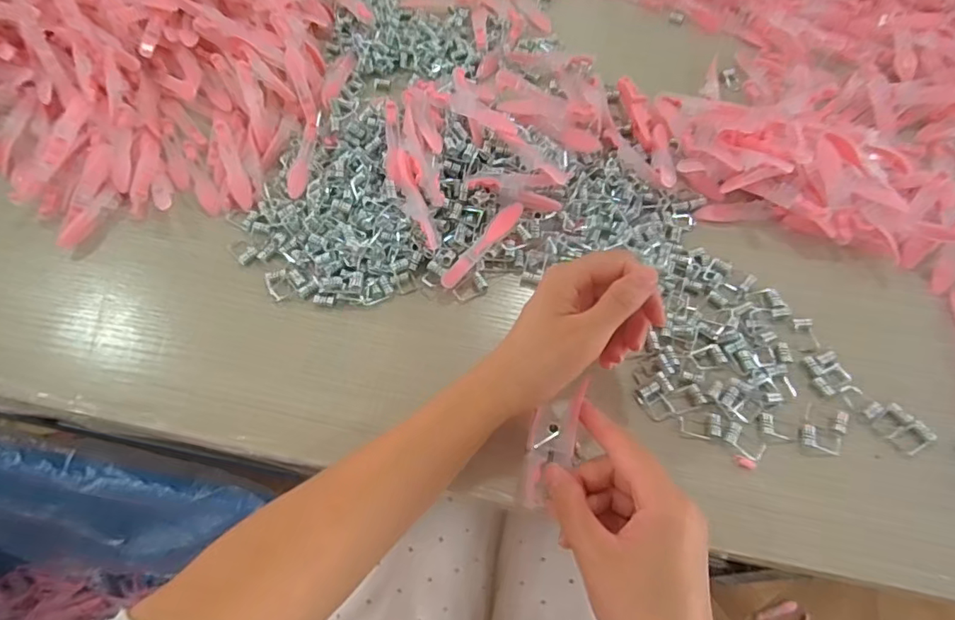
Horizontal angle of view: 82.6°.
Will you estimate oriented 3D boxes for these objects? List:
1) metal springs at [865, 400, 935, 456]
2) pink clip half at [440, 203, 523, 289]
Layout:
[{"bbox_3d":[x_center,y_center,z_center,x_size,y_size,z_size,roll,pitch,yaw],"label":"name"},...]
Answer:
[{"bbox_3d":[0.256,0.069,0.329,0.021,0.006,0.035,-37,69,-18],"label":"metal springs"},{"bbox_3d":[0.003,-0.045,0.377,0.010,0.008,0.076,40,81,18],"label":"pink clip half"}]

